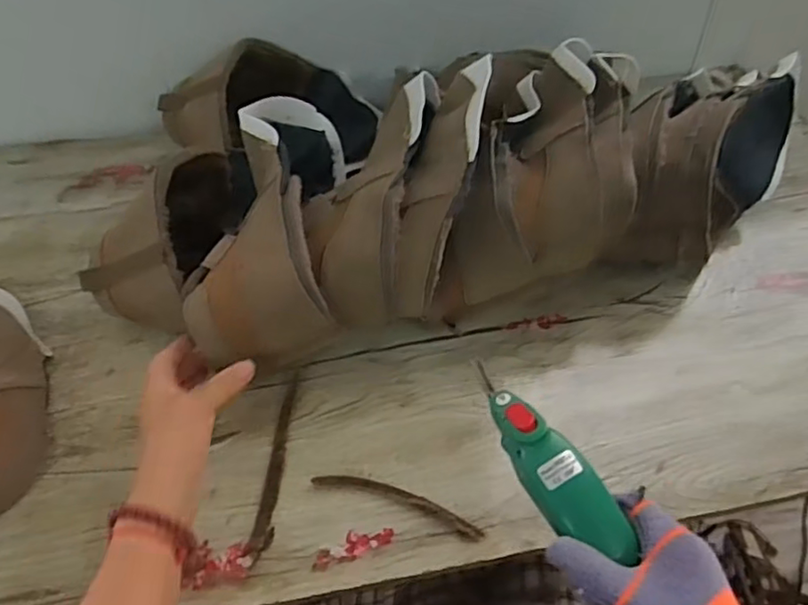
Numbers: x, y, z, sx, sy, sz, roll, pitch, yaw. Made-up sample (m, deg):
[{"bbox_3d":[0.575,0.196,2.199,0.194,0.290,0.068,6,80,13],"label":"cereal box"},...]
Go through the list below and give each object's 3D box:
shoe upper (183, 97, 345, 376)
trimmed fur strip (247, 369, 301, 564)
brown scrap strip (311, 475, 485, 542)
[{"bbox_3d":[-0.110,-0.071,0.570,0.114,0.110,0.260,6,63,2],"label":"shoe upper"},{"bbox_3d":[-0.108,0.133,0.532,0.016,0.009,0.167,4,51,1],"label":"trimmed fur strip"},{"bbox_3d":[-0.005,0.163,0.513,0.143,0.008,0.019,15,52,10],"label":"brown scrap strip"}]

